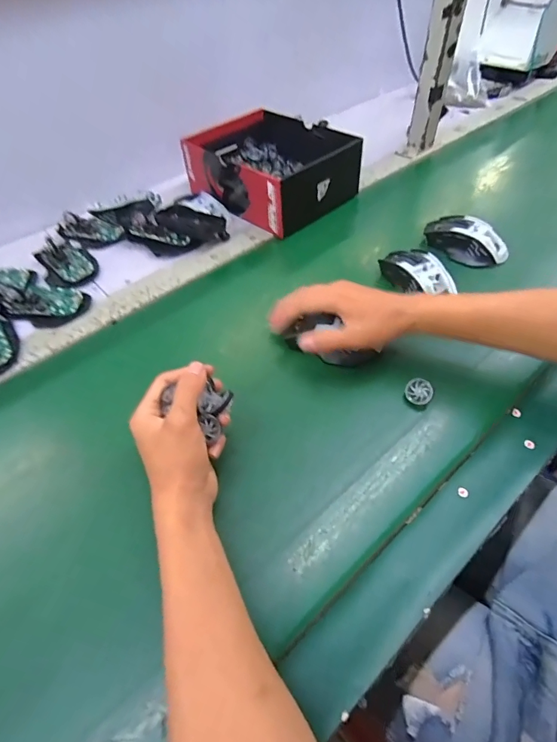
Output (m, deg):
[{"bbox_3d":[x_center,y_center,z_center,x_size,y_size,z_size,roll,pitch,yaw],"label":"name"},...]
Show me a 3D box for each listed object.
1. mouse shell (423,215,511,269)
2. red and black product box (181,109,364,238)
[{"bbox_3d":[0.261,-0.185,0.561,0.117,0.038,0.059,35,60,25],"label":"mouse shell"},{"bbox_3d":[-0.021,-0.348,0.679,0.188,0.087,0.262,-38,61,-26],"label":"red and black product box"}]

